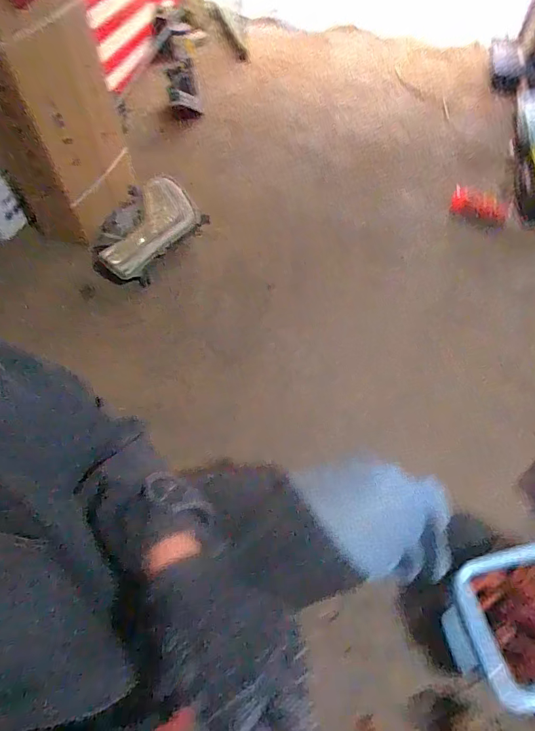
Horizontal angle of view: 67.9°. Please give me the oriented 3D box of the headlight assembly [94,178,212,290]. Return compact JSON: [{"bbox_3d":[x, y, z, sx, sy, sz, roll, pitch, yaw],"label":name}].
[{"bbox_3d":[-0.384,-0.434,1.254,0.371,0.144,0.265,-35,63,-20],"label":"headlight assembly"}]

